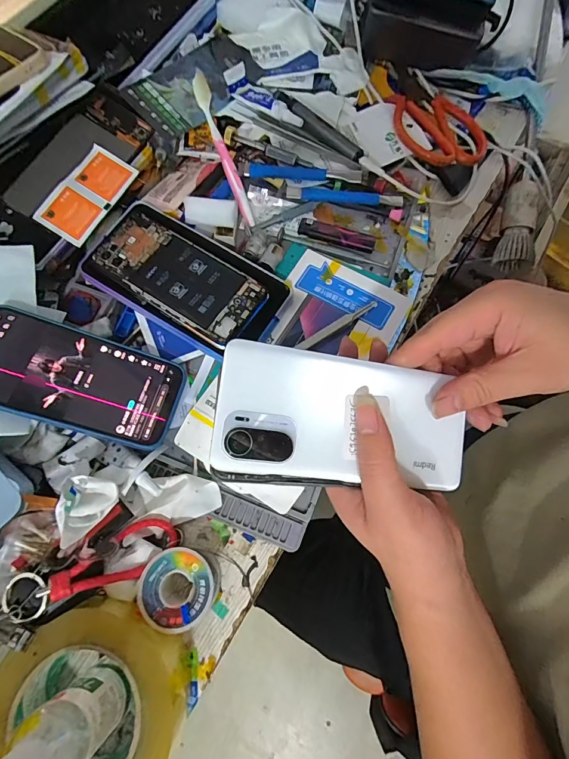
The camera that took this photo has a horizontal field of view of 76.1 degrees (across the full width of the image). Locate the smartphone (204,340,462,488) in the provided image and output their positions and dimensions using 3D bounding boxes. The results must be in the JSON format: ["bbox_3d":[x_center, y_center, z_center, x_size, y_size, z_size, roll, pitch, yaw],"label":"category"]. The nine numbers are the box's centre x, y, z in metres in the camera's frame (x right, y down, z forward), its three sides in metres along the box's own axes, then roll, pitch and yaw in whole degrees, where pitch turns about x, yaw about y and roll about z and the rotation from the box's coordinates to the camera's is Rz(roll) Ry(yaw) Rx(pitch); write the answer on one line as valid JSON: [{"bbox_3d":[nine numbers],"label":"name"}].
[{"bbox_3d":[0.038,0.025,0.223,0.156,0.006,0.079,7,82,-12],"label":"smartphone"}]

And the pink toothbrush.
[{"bbox_3d":[-0.066,-0.248,0.393,0.015,0.017,0.175,-20,86,-6],"label":"pink toothbrush"}]

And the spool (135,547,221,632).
[{"bbox_3d":[-0.079,0.156,0.278,0.053,0.031,0.052,0,71,0],"label":"spool"}]

